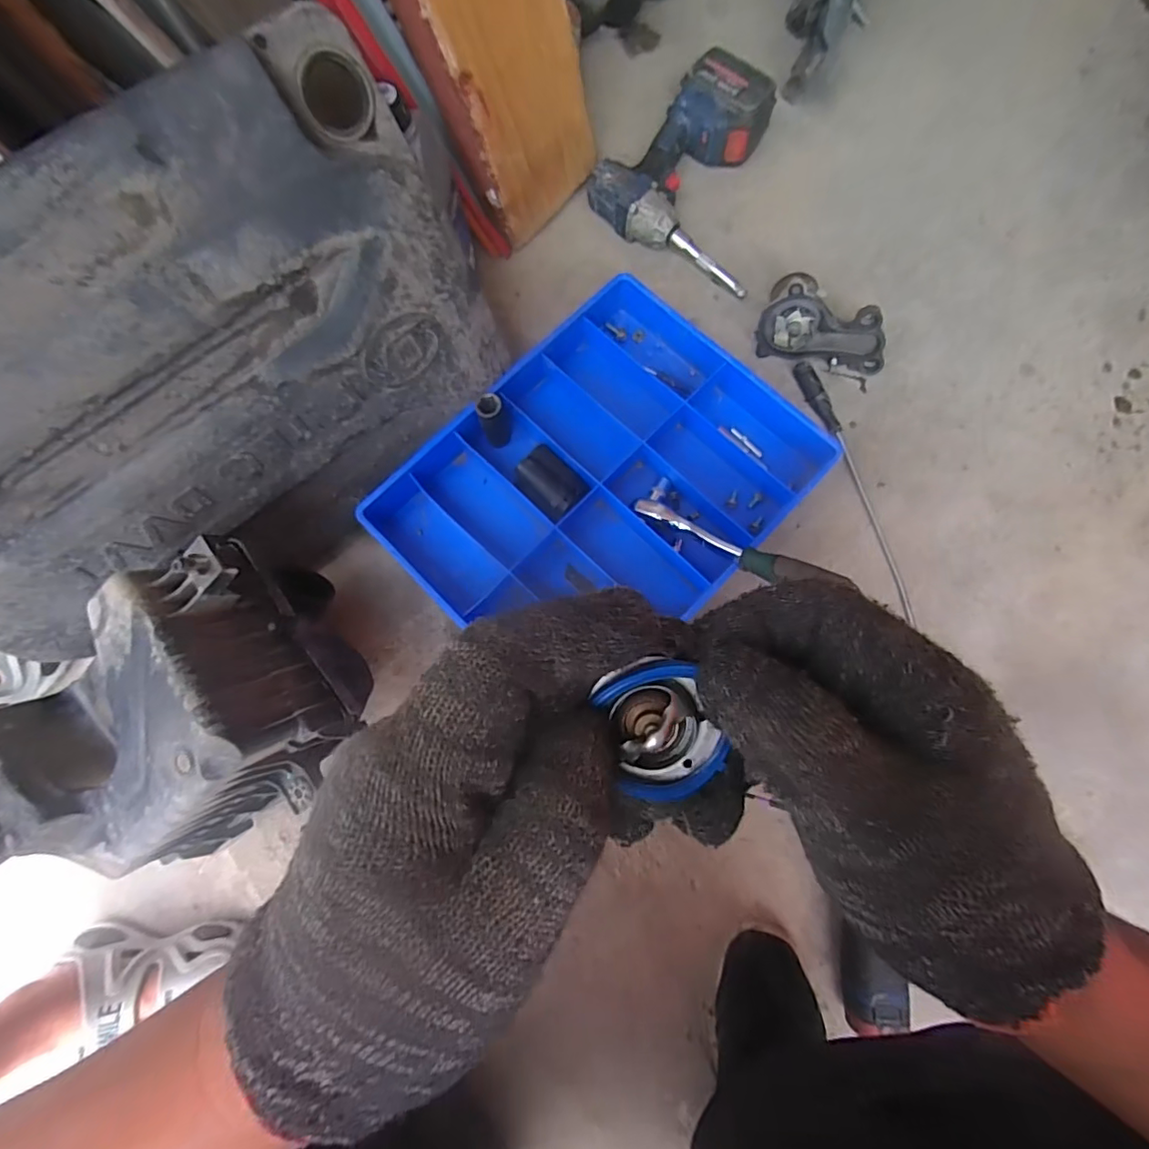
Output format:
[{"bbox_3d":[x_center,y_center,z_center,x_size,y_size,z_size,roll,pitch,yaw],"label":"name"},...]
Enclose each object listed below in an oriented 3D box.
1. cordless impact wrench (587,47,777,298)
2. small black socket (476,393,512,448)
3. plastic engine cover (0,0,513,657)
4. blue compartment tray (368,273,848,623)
[{"bbox_3d":[0.179,-0.547,0.723,0.247,0.075,0.268,30,79,7],"label":"cordless impact wrench"},{"bbox_3d":[-0.095,-0.184,0.639,0.031,0.077,0.033,0,77,1],"label":"small black socket"},{"bbox_3d":[-0.326,-0.178,0.498,0.596,0.361,0.084,-39,43,-10],"label":"plastic engine cover"},{"bbox_3d":[0.033,-0.103,0.633,0.348,0.054,0.456,44,82,10],"label":"blue compartment tray"}]

